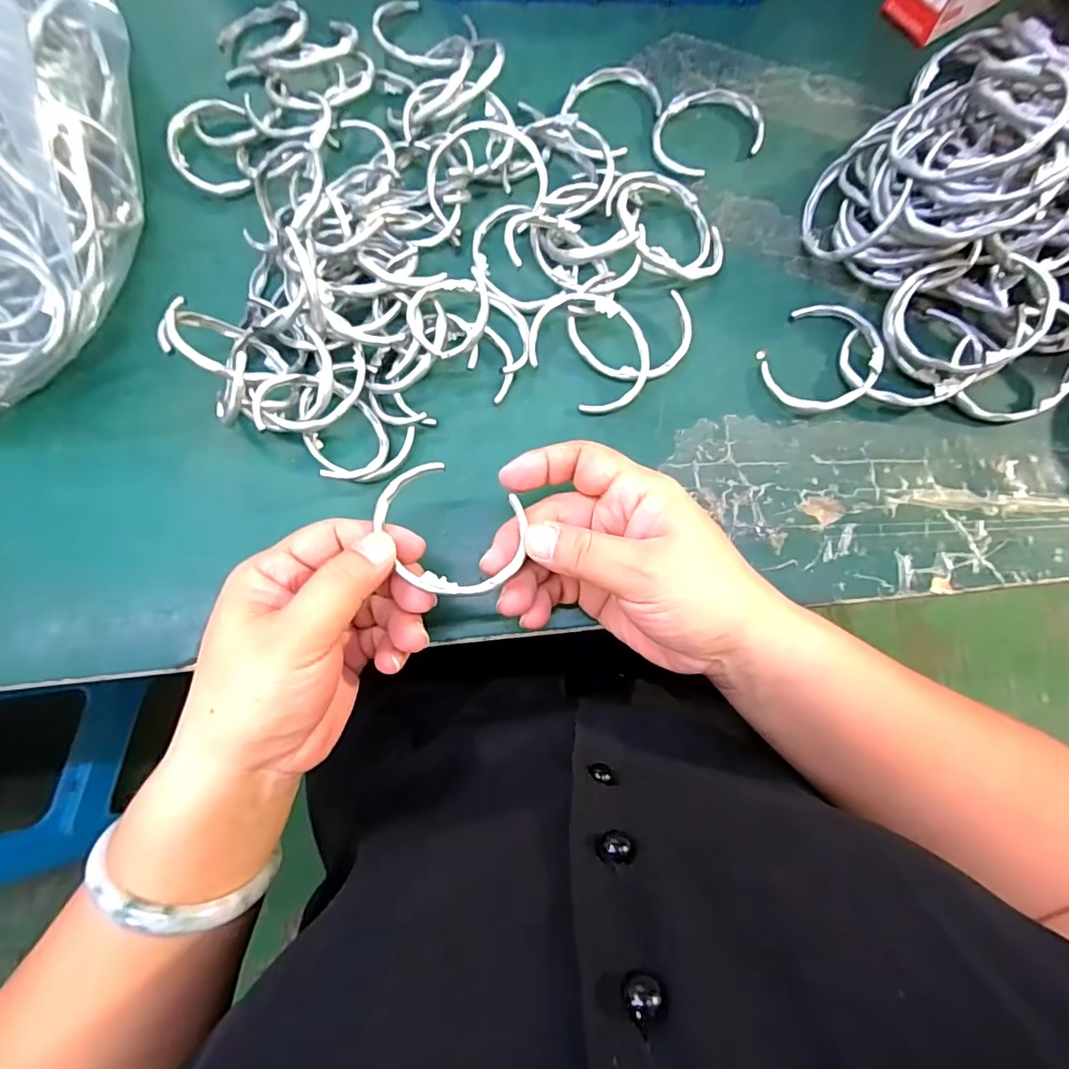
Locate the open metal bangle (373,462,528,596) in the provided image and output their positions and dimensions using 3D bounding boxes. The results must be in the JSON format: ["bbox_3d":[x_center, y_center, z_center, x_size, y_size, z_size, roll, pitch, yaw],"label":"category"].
[{"bbox_3d":[-0.037,-0.002,0.229,0.068,0.010,0.052,23,79,6],"label":"open metal bangle"}]

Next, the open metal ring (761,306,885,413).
[{"bbox_3d":[0.155,-0.093,0.286,0.052,0.015,0.067,33,80,8],"label":"open metal ring"}]

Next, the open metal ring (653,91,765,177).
[{"bbox_3d":[0.104,-0.247,0.325,0.070,0.008,0.053,-29,79,-5],"label":"open metal ring"}]

